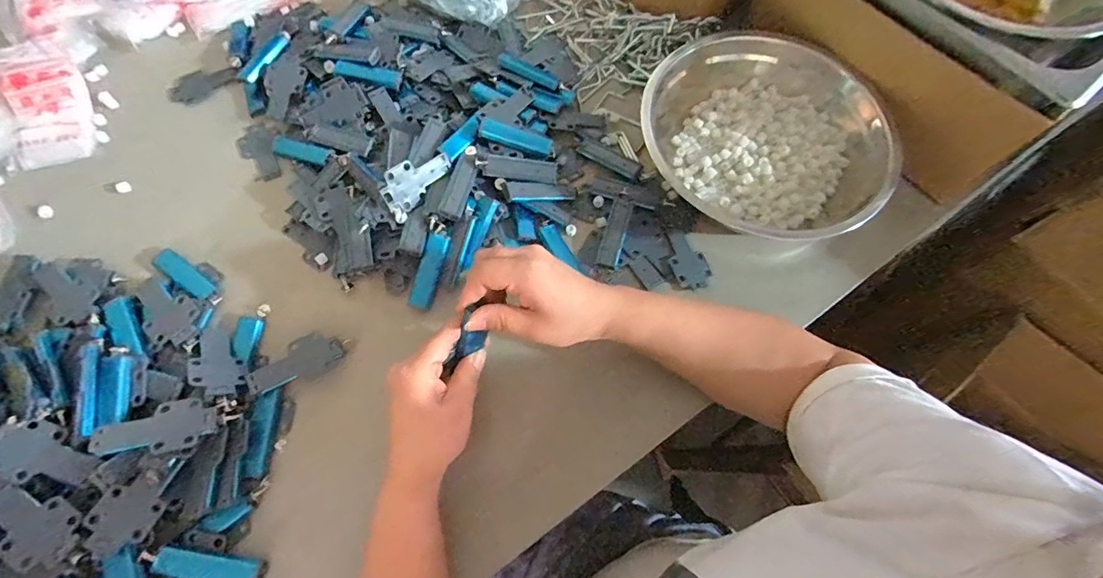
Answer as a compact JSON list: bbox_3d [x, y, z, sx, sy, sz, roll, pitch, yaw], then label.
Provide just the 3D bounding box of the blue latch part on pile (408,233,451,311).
[{"bbox_3d":[-0.119,-0.017,0.456,0.020,0.004,0.074,19,91,5],"label":"blue latch part on pile"}]

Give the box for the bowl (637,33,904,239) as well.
[{"bbox_3d":[0.218,-0.151,0.489,0.247,0.072,0.230,1,69,-1],"label":"bowl"}]

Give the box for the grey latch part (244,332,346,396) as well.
[{"bbox_3d":[-0.233,0.067,0.431,0.079,0.010,0.037,-28,72,-25],"label":"grey latch part"}]

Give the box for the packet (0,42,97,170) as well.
[{"bbox_3d":[-0.565,-0.210,0.523,0.077,0.031,0.162,-27,72,-11],"label":"packet"}]

